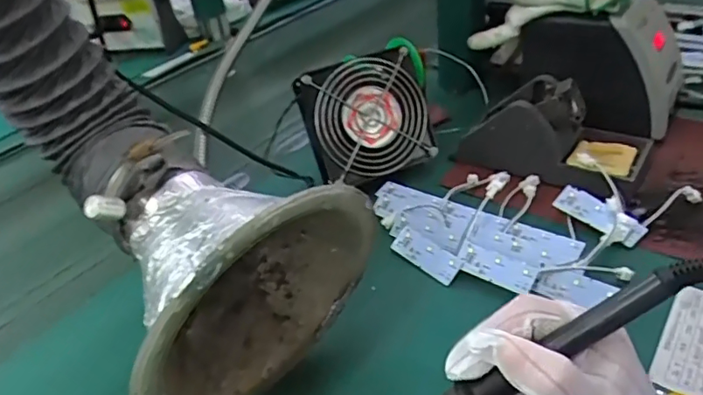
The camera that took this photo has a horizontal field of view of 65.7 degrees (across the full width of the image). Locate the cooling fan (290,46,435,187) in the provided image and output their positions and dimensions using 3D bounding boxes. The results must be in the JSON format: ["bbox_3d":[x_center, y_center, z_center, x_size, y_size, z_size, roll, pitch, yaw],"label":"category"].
[{"bbox_3d":[0.018,-0.082,0.564,0.124,0.124,0.033,-21,7,-9],"label":"cooling fan"}]

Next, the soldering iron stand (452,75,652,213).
[{"bbox_3d":[0.206,-0.067,0.557,0.171,0.081,0.104,21,45,35],"label":"soldering iron stand"}]

